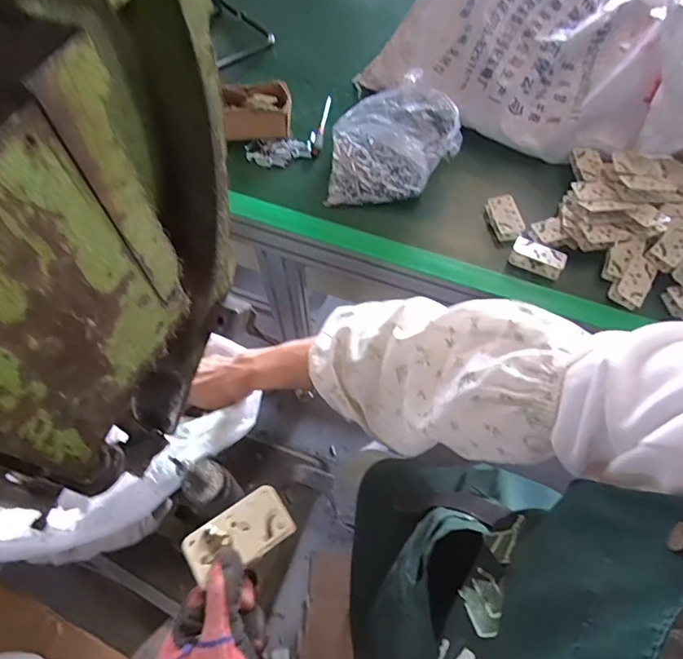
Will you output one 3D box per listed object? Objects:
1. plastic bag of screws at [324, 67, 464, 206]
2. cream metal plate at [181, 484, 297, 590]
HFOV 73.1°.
[{"bbox_3d":[0.086,-0.333,0.798,0.214,0.100,0.208,-1,61,0],"label":"plastic bag of screws"},{"bbox_3d":[-0.080,0.162,0.362,0.080,0.013,0.044,-30,65,-15],"label":"cream metal plate"}]

